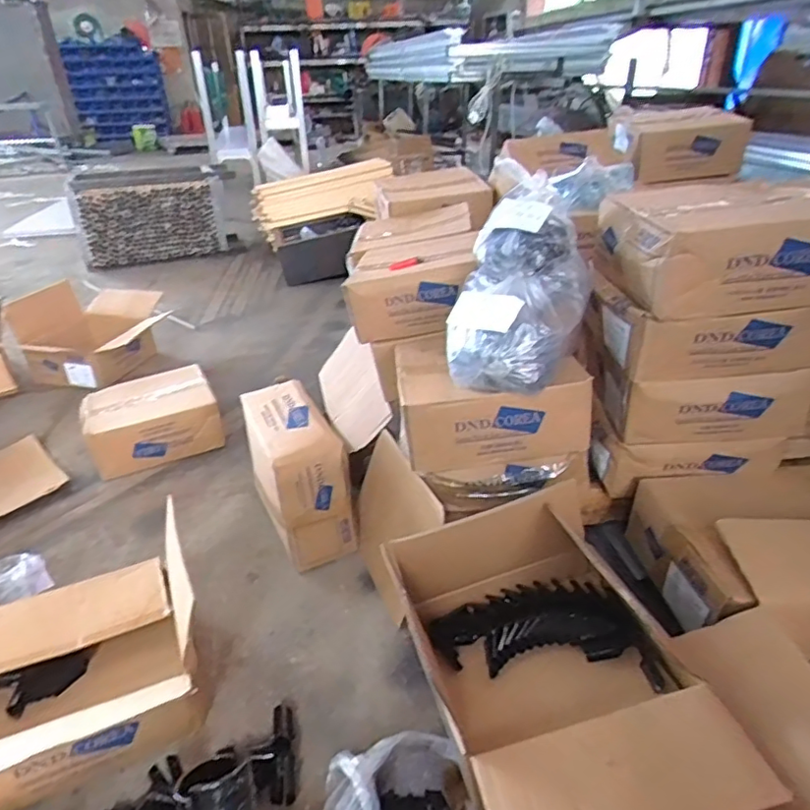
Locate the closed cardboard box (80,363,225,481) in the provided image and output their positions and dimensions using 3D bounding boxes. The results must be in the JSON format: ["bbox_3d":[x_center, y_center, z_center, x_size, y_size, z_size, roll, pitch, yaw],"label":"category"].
[{"bbox_3d":[-0.706,0.041,1.587,0.332,0.149,0.298,-16,33,-23],"label":"closed cardboard box"}]

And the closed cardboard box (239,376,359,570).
[{"bbox_3d":[-0.239,0.146,1.227,0.150,0.286,0.329,-17,33,-24],"label":"closed cardboard box"}]

